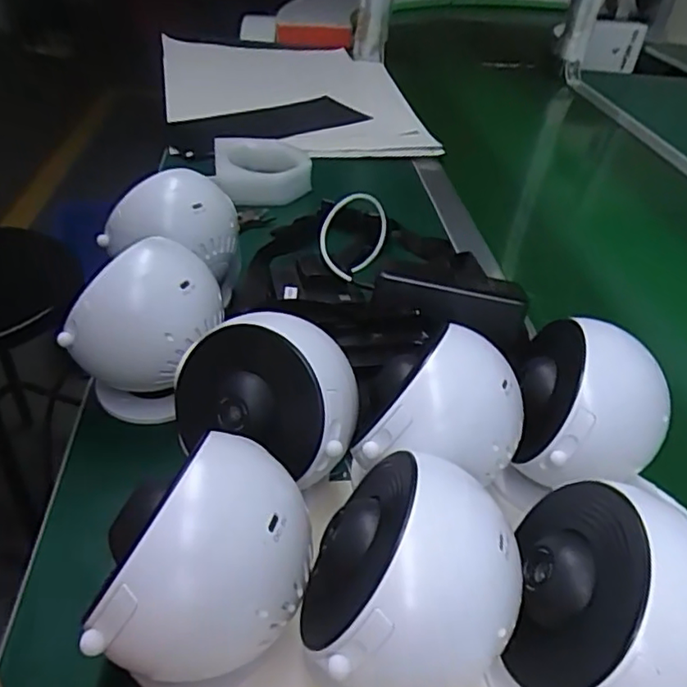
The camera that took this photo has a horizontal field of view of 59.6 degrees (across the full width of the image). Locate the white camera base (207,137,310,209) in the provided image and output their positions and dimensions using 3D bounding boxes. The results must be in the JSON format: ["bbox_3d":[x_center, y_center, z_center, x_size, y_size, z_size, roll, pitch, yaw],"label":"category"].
[{"bbox_3d":[-0.102,-0.216,0.750,0.116,0.039,0.119,-2,39,-11],"label":"white camera base"}]

